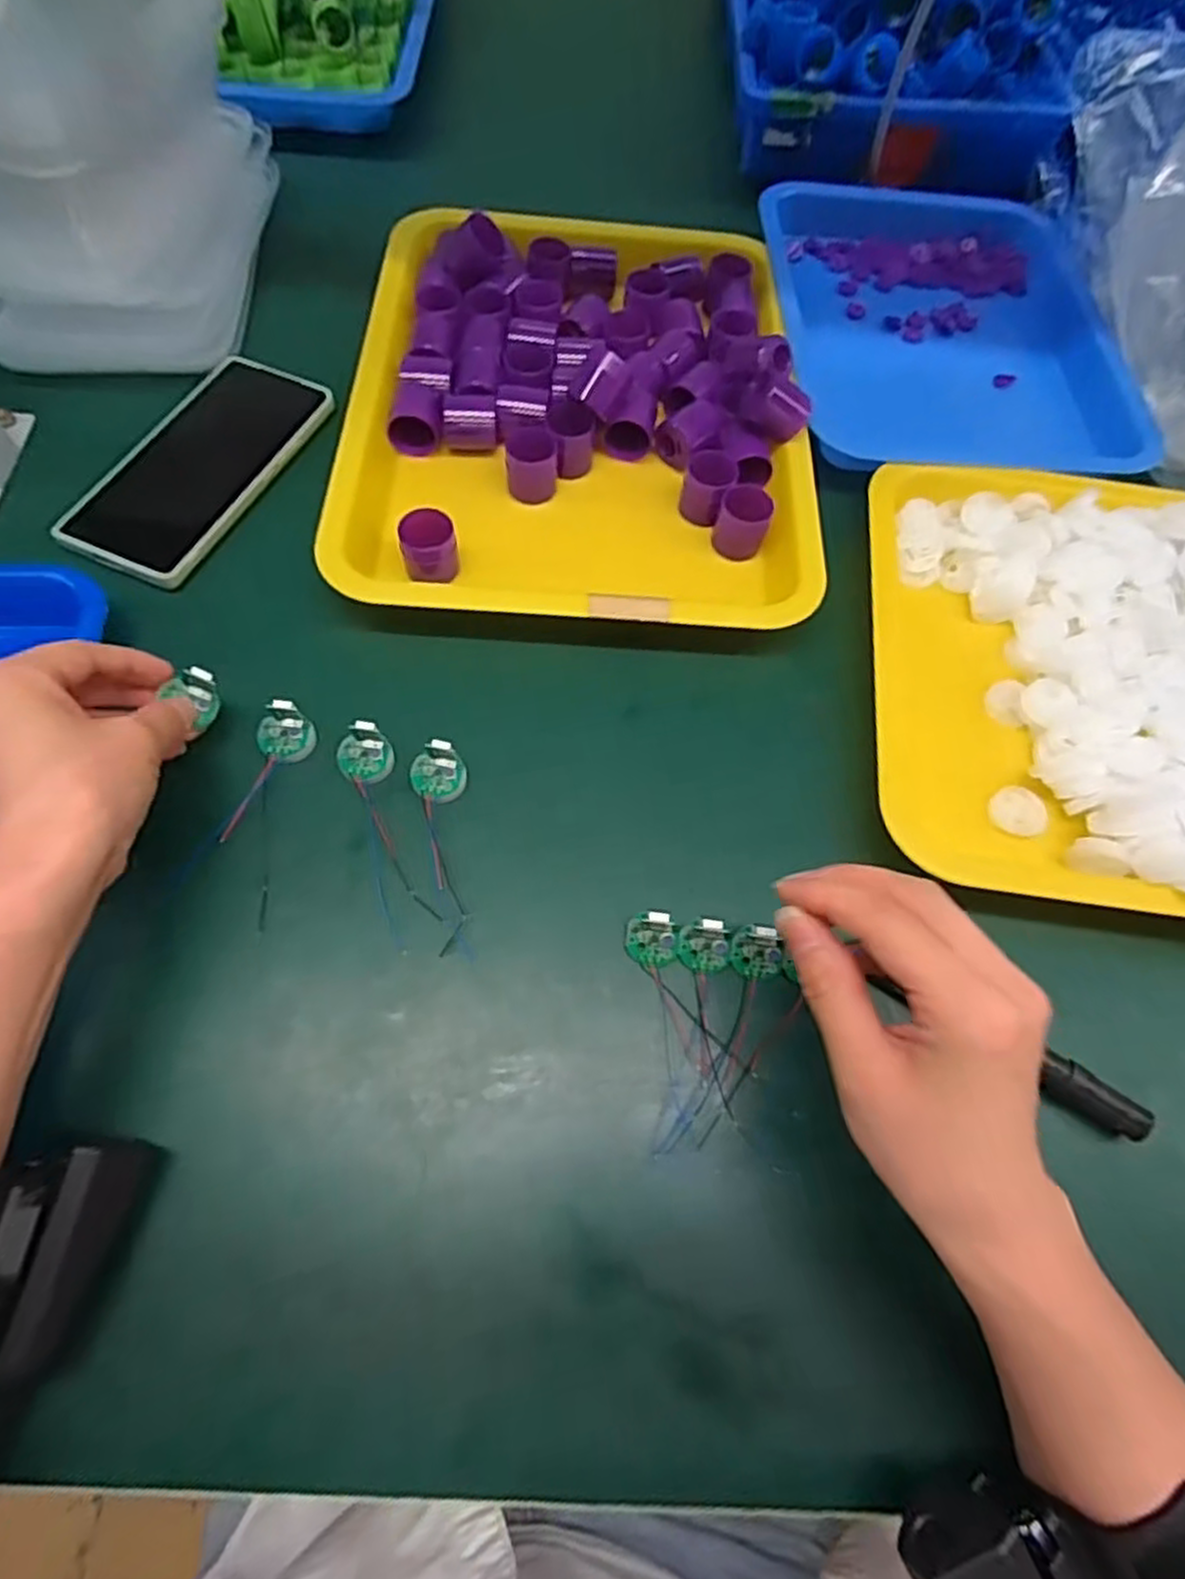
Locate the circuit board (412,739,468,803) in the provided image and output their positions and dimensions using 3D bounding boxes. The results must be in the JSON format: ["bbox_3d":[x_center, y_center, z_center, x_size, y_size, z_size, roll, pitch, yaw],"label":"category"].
[{"bbox_3d":[-0.073,-0.007,0.364,0.026,0.022,0.027,-17,67,-11],"label":"circuit board"}]

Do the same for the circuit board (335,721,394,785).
[{"bbox_3d":[-0.108,-0.017,0.363,0.025,0.015,0.027,-27,70,-14],"label":"circuit board"}]

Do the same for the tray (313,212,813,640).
[{"bbox_3d":[-0.008,-0.230,0.450,0.261,0.040,0.314,1,65,-3],"label":"tray"}]

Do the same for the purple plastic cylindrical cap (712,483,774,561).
[{"bbox_3d":[0.084,-0.151,0.424,0.028,0.036,0.025,27,67,9],"label":"purple plastic cylindrical cap"}]

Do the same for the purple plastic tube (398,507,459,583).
[{"bbox_3d":[-0.087,-0.128,0.403,0.028,0.030,0.029,1,65,-2],"label":"purple plastic tube"}]

